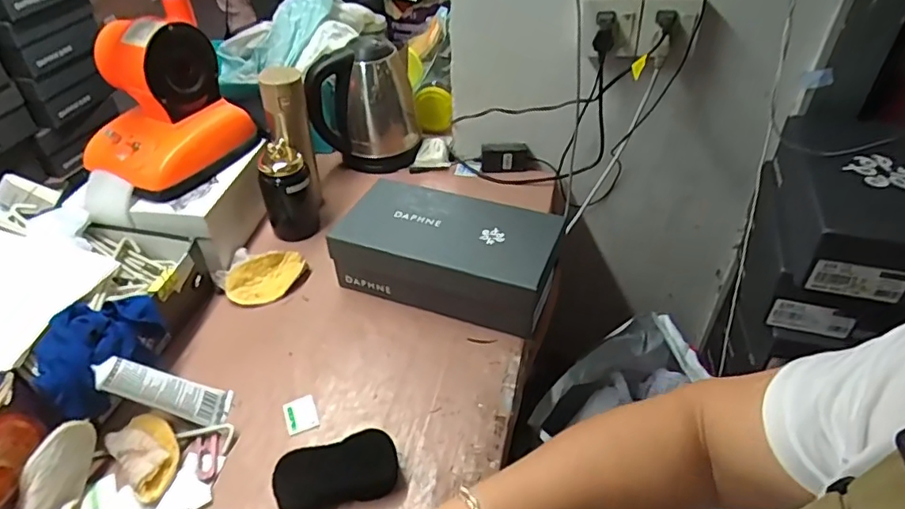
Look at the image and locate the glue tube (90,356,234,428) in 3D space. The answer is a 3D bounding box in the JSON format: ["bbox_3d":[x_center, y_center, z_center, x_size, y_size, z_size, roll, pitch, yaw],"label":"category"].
[{"bbox_3d":[-0.322,0.154,0.630,0.144,0.017,0.046,29,32,-27],"label":"glue tube"}]

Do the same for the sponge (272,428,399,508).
[{"bbox_3d":[-0.122,0.233,0.593,0.125,0.037,0.059,-12,42,-13],"label":"sponge"}]

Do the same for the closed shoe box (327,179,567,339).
[{"bbox_3d":[-0.004,-0.002,0.804,0.296,0.116,0.152,15,43,17],"label":"closed shoe box"}]

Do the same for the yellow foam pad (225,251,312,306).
[{"bbox_3d":[-0.273,0.032,0.830,0.071,0.037,0.119,30,50,30],"label":"yellow foam pad"}]

